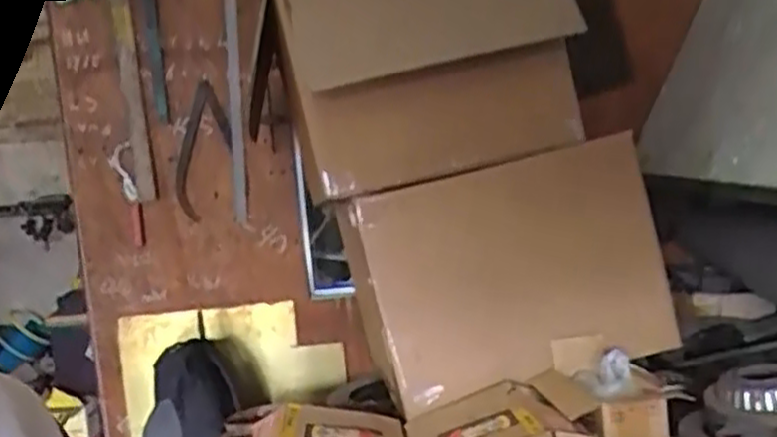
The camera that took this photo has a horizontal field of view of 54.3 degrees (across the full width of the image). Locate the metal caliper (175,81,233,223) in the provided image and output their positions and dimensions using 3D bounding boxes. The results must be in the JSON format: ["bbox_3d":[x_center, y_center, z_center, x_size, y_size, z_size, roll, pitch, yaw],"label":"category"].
[{"bbox_3d":[-0.457,-0.158,1.876,0.123,0.333,0.025,17,9,6],"label":"metal caliper"}]

